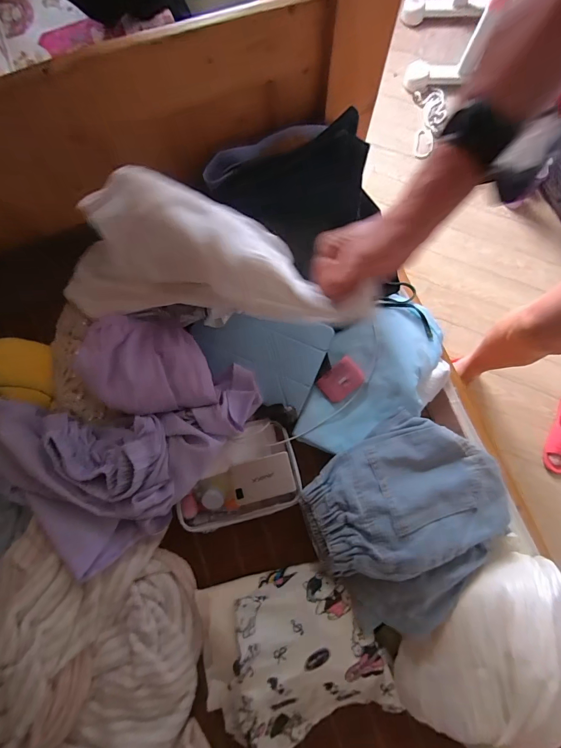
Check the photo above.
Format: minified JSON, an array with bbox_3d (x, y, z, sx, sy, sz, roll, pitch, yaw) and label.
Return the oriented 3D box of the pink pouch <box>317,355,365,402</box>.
[{"bbox_3d":[0.109,0.010,0.614,0.077,0.017,0.056,-41,81,-6],"label":"pink pouch"}]

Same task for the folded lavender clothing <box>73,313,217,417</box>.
[{"bbox_3d":[-0.224,-0.018,0.584,0.205,0.077,0.160,1,79,2],"label":"folded lavender clothing"}]

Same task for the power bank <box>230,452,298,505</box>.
[{"bbox_3d":[-0.030,0.175,0.583,0.100,0.023,0.065,-14,79,-1],"label":"power bank"}]

